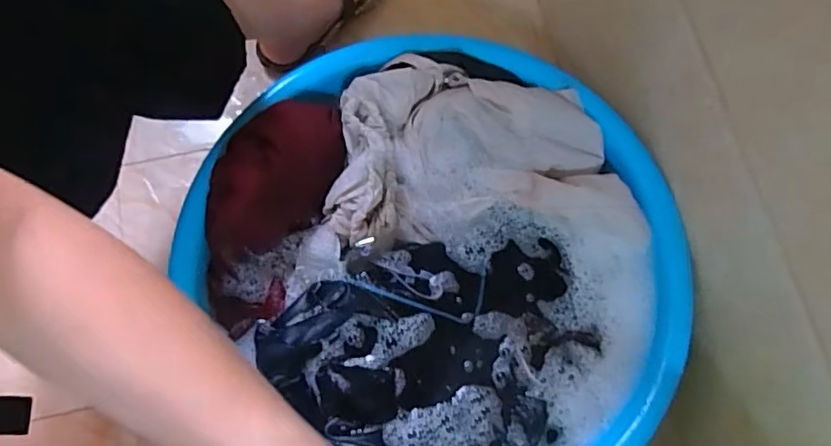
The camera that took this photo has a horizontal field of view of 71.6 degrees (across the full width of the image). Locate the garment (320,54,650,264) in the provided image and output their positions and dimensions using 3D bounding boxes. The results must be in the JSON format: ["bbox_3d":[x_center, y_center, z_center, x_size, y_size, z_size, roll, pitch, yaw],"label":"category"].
[{"bbox_3d":[0.078,-0.069,0.592,0.306,0.070,0.199,2,76,-1],"label":"garment"}]

